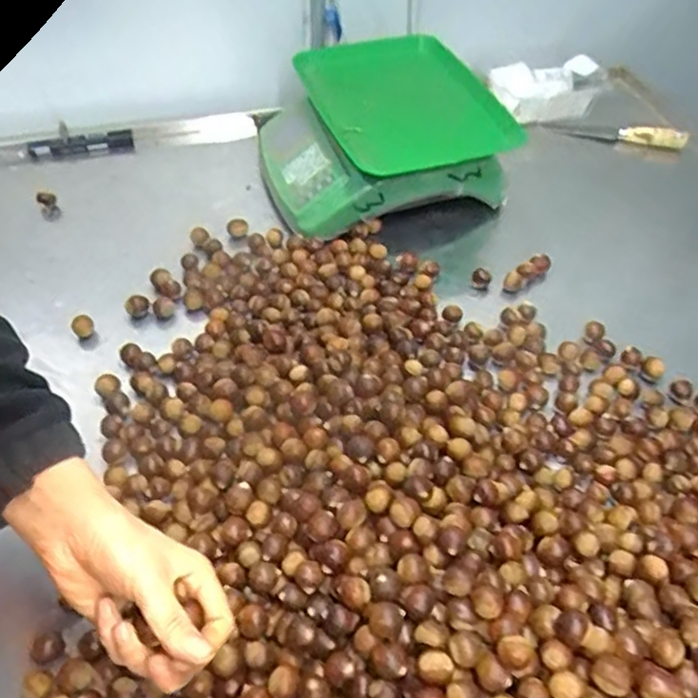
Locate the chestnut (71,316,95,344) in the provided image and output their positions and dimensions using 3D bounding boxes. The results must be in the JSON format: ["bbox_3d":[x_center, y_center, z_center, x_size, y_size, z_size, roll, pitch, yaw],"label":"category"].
[{"bbox_3d":[-0.288,-0.025,0.702,0.022,0.021,0.021,-22,53,-19],"label":"chestnut"}]

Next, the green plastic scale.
[{"bbox_3d":[0.028,-0.283,0.867,0.288,0.120,0.293,-17,52,-16],"label":"green plastic scale"}]

